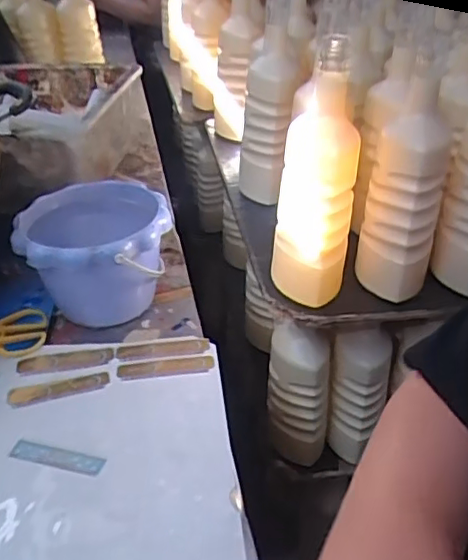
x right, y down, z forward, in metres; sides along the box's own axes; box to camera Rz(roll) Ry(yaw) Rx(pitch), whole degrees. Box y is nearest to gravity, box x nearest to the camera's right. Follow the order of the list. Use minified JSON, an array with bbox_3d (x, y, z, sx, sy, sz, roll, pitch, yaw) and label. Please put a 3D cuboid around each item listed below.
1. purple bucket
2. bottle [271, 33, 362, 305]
[{"bbox_3d":[-0.141,-0.017,0.632,0.153,0.116,0.136,-7,35,-7],"label":"purple bucket"},{"bbox_3d":[0.078,-0.089,0.570,0.074,0.240,0.065,3,34,4],"label":"bottle"}]

